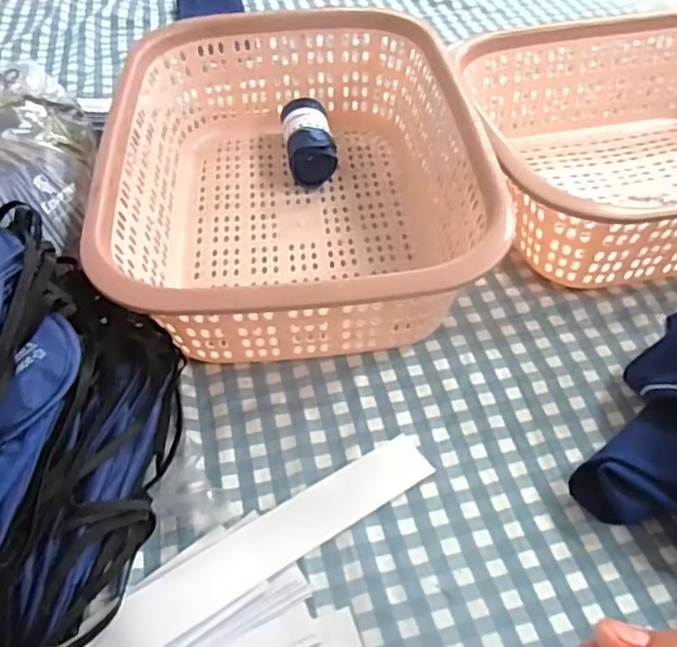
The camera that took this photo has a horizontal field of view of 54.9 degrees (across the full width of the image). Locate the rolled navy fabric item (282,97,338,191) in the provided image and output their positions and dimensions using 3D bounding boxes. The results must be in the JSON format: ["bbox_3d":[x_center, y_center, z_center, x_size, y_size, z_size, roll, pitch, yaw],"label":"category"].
[{"bbox_3d":[-0.028,-0.175,0.622,0.046,0.042,0.106,-8,49,-5],"label":"rolled navy fabric item"}]

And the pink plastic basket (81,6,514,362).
[{"bbox_3d":[-0.033,-0.121,0.537,0.270,0.116,0.361,-3,49,0],"label":"pink plastic basket"}]

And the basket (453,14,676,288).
[{"bbox_3d":[0.288,-0.159,0.567,0.350,0.106,0.263,-8,49,-5],"label":"basket"}]

